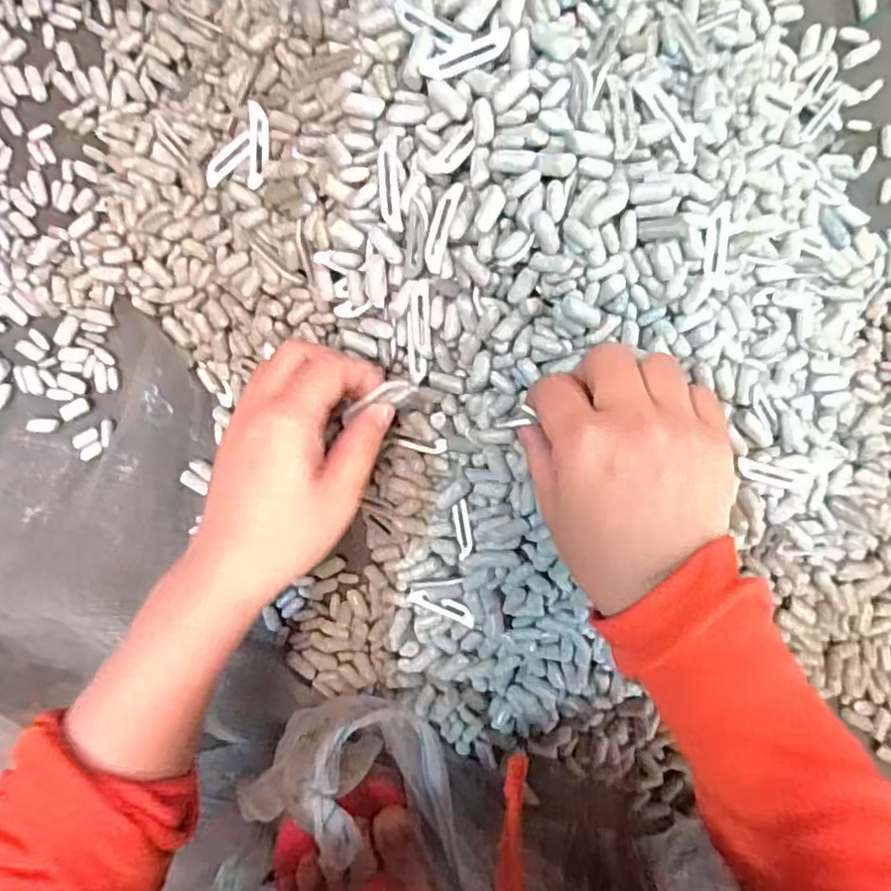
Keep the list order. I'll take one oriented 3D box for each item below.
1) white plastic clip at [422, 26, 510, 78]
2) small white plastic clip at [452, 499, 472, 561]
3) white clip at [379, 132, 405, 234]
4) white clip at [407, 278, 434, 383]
[{"bbox_3d":[0.009,-0.168,0.274,0.039,0.004,0.012,-17,79,7],"label":"white plastic clip"},{"bbox_3d":[0.010,0.047,0.353,0.009,0.004,0.032,-6,83,4],"label":"small white plastic clip"},{"bbox_3d":[-0.025,-0.120,0.292,0.009,0.004,0.040,-2,110,3],"label":"white clip"},{"bbox_3d":[-0.013,-0.058,0.328,0.013,0.005,0.052,5,118,3],"label":"white clip"}]

